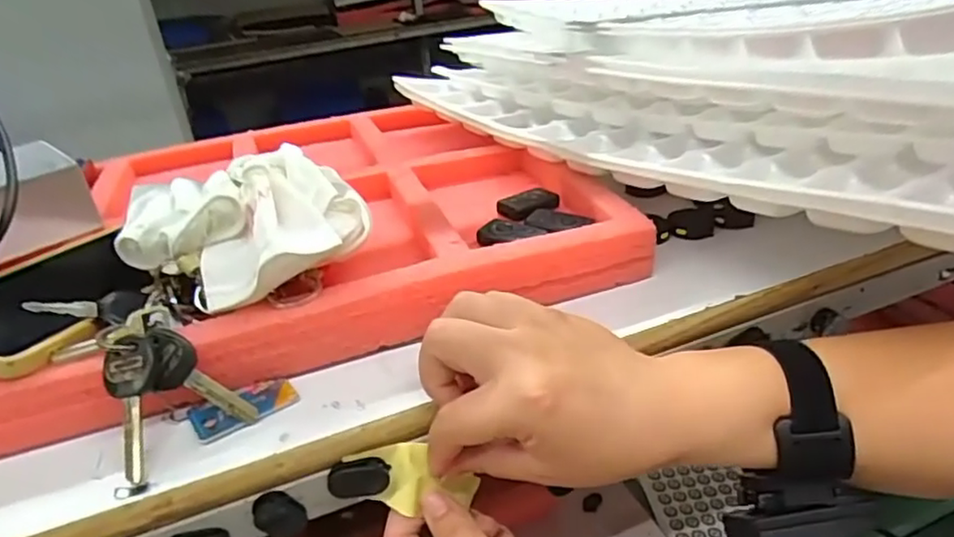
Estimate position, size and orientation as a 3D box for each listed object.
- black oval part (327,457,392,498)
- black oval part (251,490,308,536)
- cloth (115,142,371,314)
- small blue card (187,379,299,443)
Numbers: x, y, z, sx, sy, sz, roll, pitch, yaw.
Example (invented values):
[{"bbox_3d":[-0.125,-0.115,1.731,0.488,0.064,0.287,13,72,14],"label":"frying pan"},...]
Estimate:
[{"bbox_3d":[-0.057,0.101,0.308,0.029,0.017,0.010,-10,30,-8],"label":"black oval part"},{"bbox_3d":[-0.093,0.116,0.300,0.022,0.023,0.009,-16,31,-18],"label":"black oval part"},{"bbox_3d":[-0.124,-0.025,0.352,0.126,0.064,0.094,6,32,19],"label":"cloth"},{"bbox_3d":[-0.117,0.068,0.320,0.049,0.005,0.026,-20,36,-29],"label":"small blue card"}]

